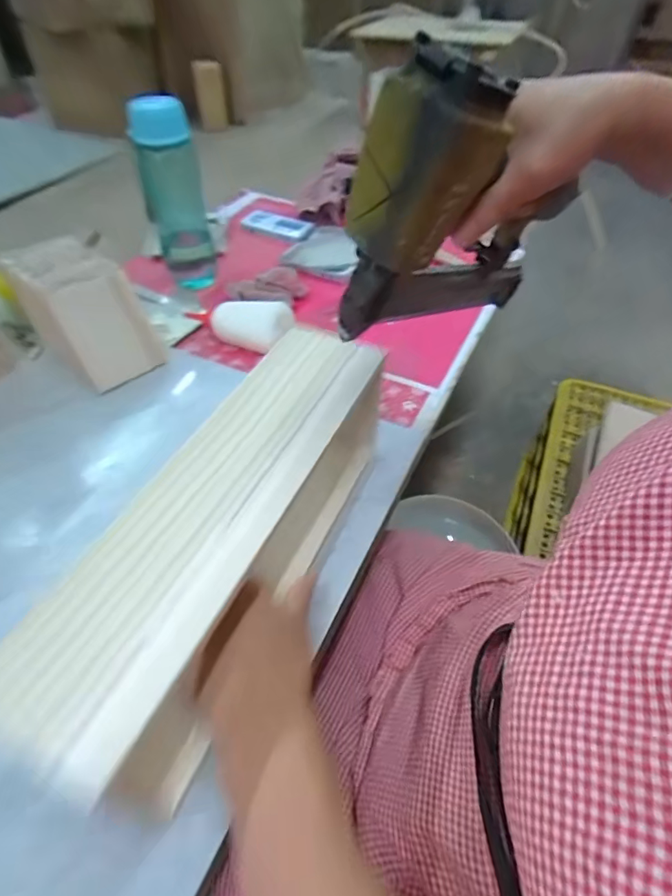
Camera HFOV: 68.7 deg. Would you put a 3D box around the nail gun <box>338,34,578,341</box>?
[{"bbox_3d":[0.095,-0.159,0.333,0.188,0.178,0.066,-34,56,-29],"label":"nail gun"}]

